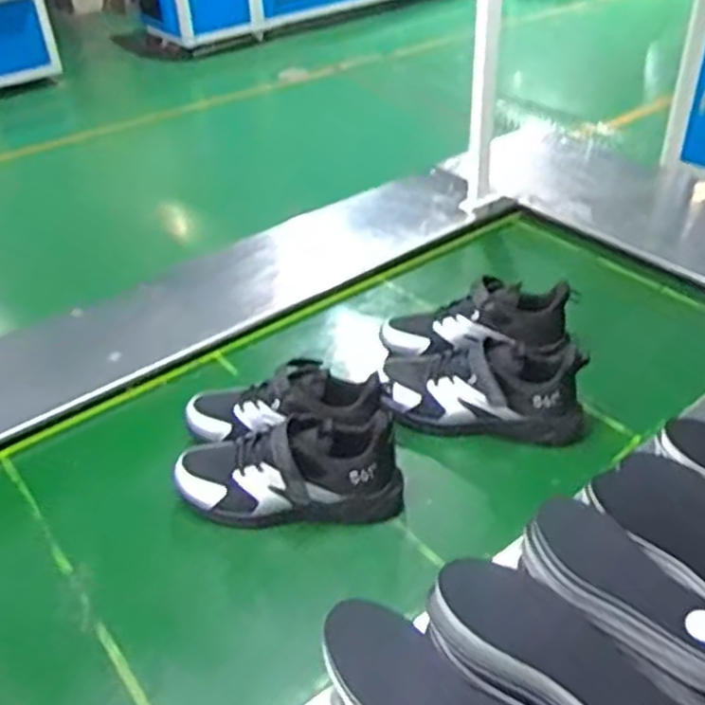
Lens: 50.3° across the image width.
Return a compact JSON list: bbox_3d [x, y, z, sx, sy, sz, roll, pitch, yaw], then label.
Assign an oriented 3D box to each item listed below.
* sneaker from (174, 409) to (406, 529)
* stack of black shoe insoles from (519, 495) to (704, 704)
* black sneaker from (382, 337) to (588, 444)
[{"bbox_3d":[-0.074,0.128,0.882,0.258,0.105,0.097,-2,38,1],"label":"sneaker"},{"bbox_3d":[0.254,0.229,0.694,0.097,0.058,0.223,-29,45,-29],"label":"stack of black shoe insoles"},{"bbox_3d":[0.168,0.034,0.984,0.251,0.113,0.137,0,38,3],"label":"black sneaker"}]

